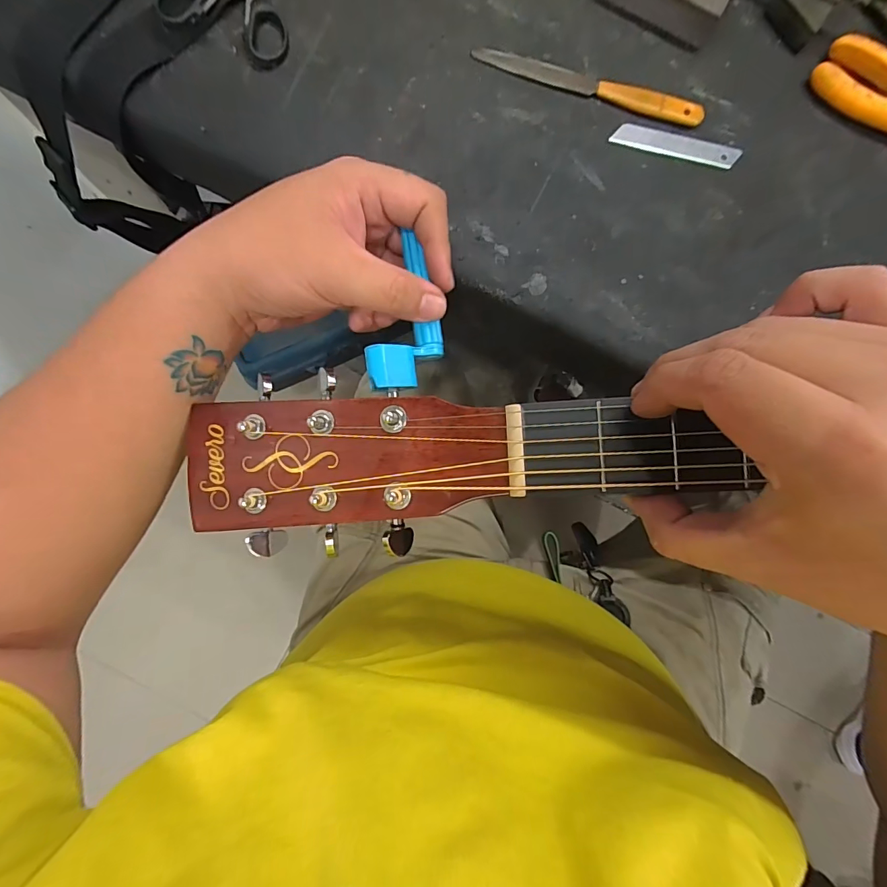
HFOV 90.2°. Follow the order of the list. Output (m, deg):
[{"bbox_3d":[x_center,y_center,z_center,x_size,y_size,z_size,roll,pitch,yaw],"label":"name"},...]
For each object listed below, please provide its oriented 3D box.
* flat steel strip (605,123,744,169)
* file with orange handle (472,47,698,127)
[{"bbox_3d":[0.186,-0.239,0.353,0.102,0.004,0.019,12,87,-3],"label":"flat steel strip"},{"bbox_3d":[0.116,-0.286,0.350,0.185,0.006,0.018,16,82,0],"label":"file with orange handle"}]

